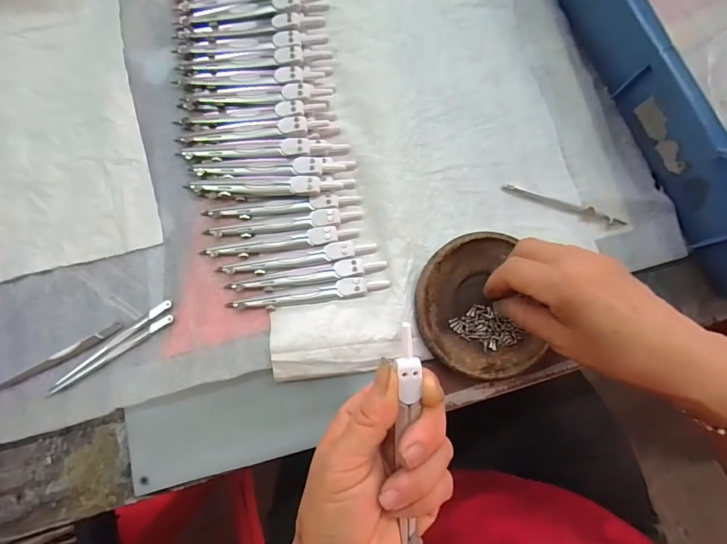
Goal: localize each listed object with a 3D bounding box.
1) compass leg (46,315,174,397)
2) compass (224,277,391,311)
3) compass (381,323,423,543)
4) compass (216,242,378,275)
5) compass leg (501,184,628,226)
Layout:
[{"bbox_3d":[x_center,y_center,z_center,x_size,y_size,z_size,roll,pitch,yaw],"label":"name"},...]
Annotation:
[{"bbox_3d":[-0.198,0.065,0.322,0.105,0.004,0.007,-33,85,-6],"label":"compass leg"},{"bbox_3d":[-0.044,0.018,0.330,0.128,0.007,0.014,-9,82,-3],"label":"compass"},{"bbox_3d":[0.022,0.091,0.222,0.018,0.010,0.125,1,95,-2],"label":"compass"},{"bbox_3d":[-0.054,-0.011,0.337,0.128,0.005,0.014,-10,83,-3],"label":"compass"},{"bbox_3d":[0.173,-0.058,0.352,0.108,0.007,0.007,18,82,0],"label":"compass leg"}]

